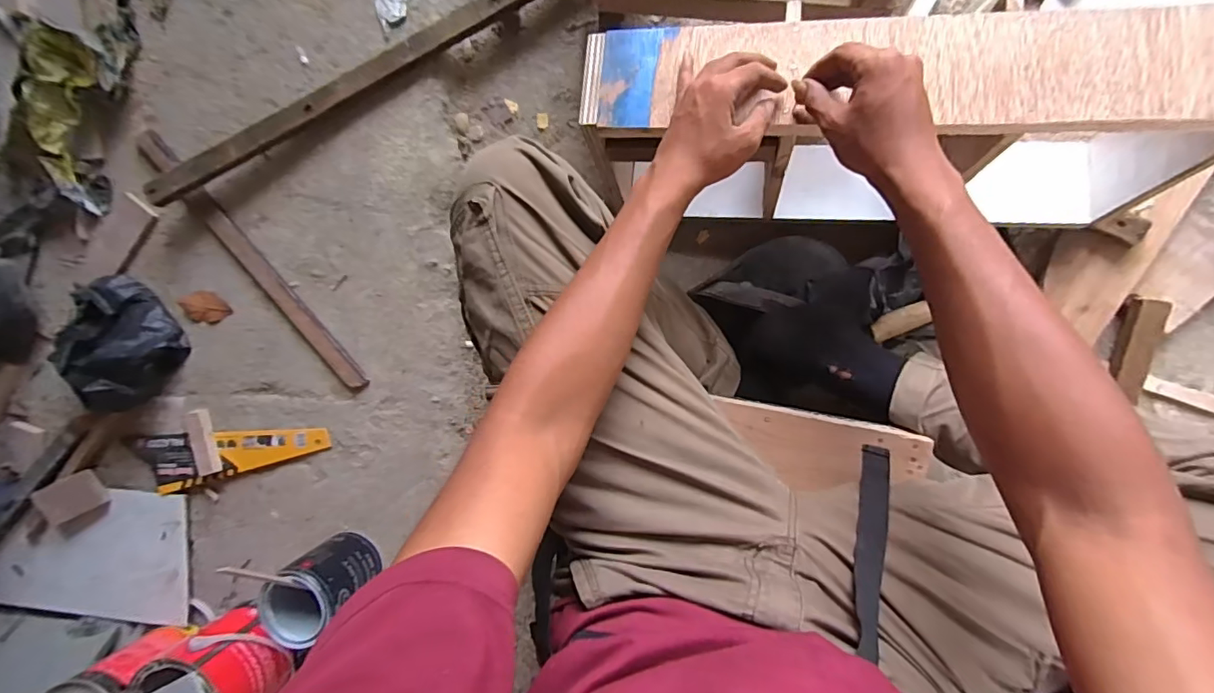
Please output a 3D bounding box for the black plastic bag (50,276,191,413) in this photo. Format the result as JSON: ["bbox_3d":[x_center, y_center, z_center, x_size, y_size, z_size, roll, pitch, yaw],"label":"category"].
[{"bbox_3d":[-0.746,-0.006,0.792,0.160,0.088,0.205,-8,94,8],"label":"black plastic bag"}]

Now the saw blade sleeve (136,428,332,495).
[{"bbox_3d":[-0.594,0.163,0.829,0.316,0.015,0.091,-13,93,8],"label":"saw blade sleeve"}]

